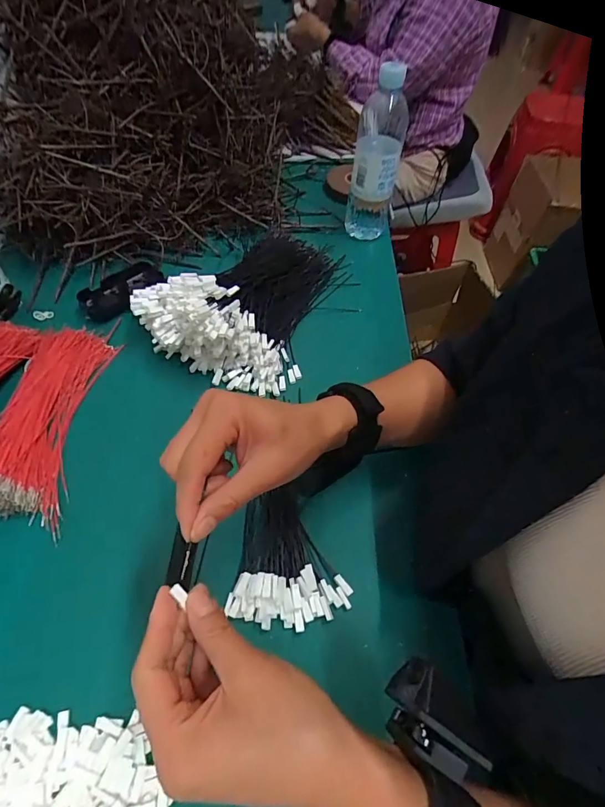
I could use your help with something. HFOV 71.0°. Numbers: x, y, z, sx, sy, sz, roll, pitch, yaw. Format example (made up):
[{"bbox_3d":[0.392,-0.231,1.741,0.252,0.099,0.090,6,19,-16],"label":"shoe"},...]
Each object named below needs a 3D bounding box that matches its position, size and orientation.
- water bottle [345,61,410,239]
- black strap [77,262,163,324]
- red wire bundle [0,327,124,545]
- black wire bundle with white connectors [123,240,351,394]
[{"bbox_3d":[0.107,-0.348,0.604,0.064,0.204,0.060,12,55,3],"label":"water bottle"},{"bbox_3d":[-0.246,-0.158,0.572,0.049,0.013,0.110,34,59,17],"label":"black strap"},{"bbox_3d":[-0.275,0.003,0.453,0.091,0.034,0.239,3,55,-3],"label":"red wire bundle"},{"bbox_3d":[-0.056,-0.156,0.544,0.189,0.090,0.287,23,56,10],"label":"black wire bundle with white connectors"}]

